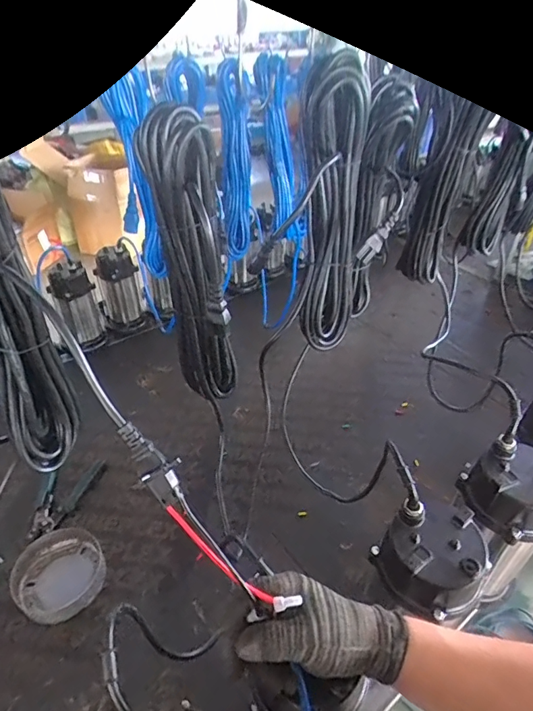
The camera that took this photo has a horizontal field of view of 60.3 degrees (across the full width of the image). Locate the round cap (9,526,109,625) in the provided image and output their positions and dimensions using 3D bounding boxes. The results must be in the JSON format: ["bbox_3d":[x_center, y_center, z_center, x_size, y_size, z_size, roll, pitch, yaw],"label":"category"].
[{"bbox_3d":[-0.348,0.362,0.768,0.152,0.039,0.142,30,47,31],"label":"round cap"}]

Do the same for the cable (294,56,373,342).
[{"bbox_3d":[0.088,-0.170,0.579,0.092,0.344,0.058,9,40,10],"label":"cable"}]

